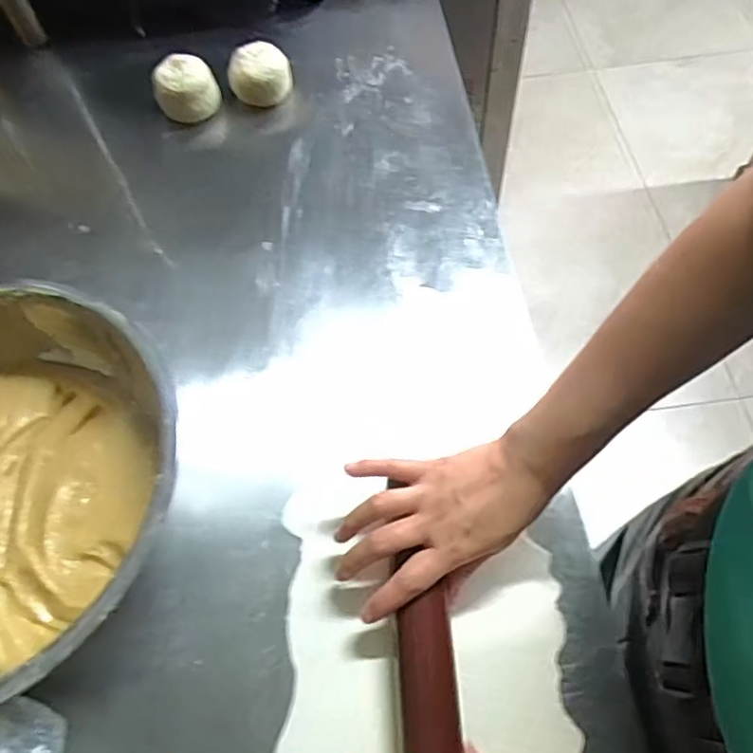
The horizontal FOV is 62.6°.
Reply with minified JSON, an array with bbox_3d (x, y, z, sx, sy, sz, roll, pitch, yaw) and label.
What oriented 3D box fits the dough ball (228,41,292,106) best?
[{"bbox_3d":[-0.136,-0.354,0.723,0.069,0.041,0.057,-4,61,1],"label":"dough ball"}]

